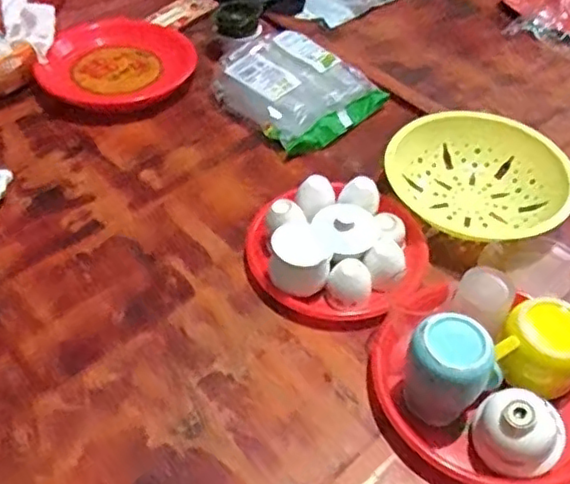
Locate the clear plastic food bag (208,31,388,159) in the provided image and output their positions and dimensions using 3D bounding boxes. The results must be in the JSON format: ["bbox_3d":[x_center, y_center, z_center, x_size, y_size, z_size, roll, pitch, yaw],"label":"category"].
[{"bbox_3d":[0.017,-0.252,1.044,0.199,0.066,0.222,-37,57,-28],"label":"clear plastic food bag"}]

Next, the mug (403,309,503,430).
[{"bbox_3d":[0.172,0.133,0.672,0.079,0.108,0.074,1,49,-1],"label":"mug"}]

